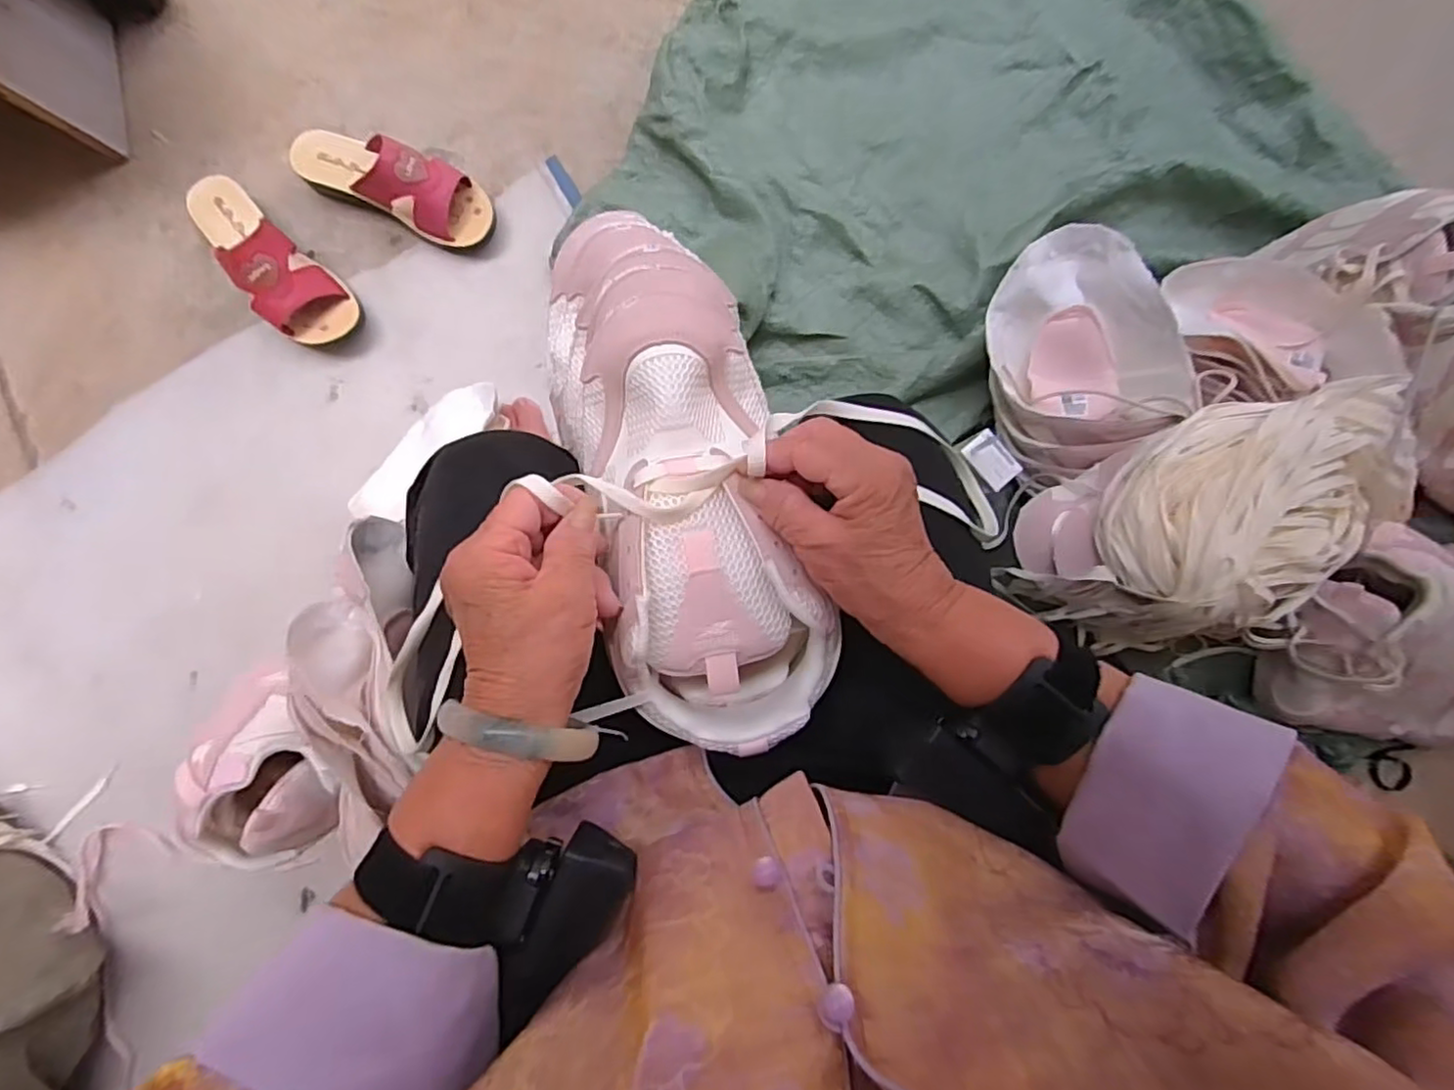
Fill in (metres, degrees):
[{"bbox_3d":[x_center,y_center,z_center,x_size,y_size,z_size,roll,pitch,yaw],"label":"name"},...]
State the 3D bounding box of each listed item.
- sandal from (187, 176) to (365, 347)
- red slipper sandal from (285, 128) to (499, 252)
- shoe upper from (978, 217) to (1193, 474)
[{"bbox_3d":[-0.516,-0.315,0.720,0.218,0.076,0.085,43,85,-2],"label":"sandal"},{"bbox_3d":[-0.380,-0.408,0.731,0.226,0.079,0.078,18,87,-3],"label":"red slipper sandal"},{"bbox_3d":[0.361,-0.195,0.687,0.189,0.090,0.237,-31,93,30],"label":"shoe upper"}]

